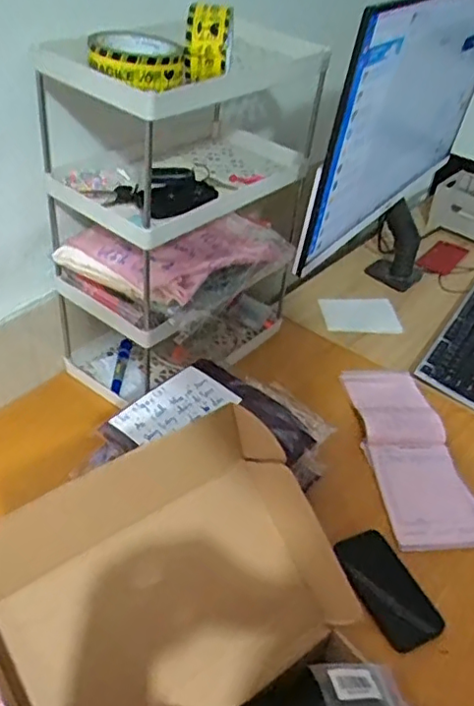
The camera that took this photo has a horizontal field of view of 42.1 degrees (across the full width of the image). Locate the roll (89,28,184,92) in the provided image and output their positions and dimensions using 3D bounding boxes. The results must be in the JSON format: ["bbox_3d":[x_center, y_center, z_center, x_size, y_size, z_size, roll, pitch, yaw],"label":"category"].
[{"bbox_3d":[-0.111,-0.319,0.674,0.101,0.040,0.102,0,40,-7],"label":"roll"}]

